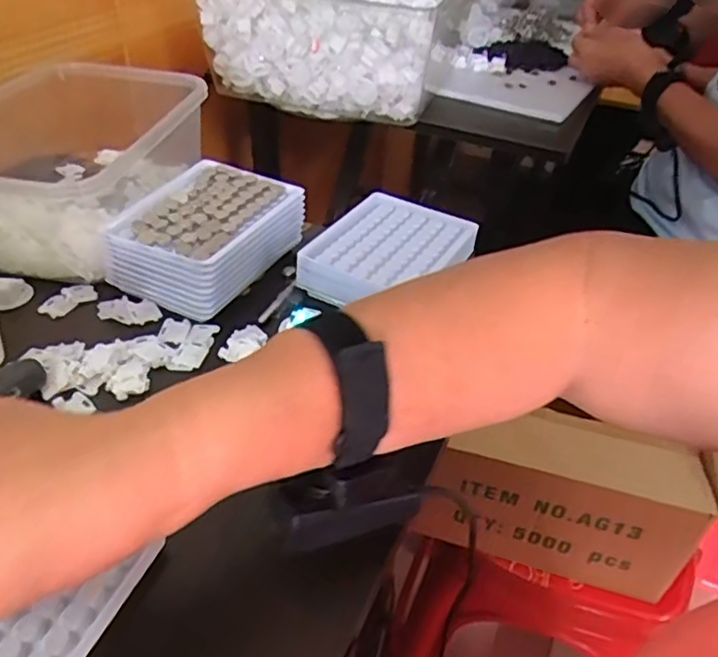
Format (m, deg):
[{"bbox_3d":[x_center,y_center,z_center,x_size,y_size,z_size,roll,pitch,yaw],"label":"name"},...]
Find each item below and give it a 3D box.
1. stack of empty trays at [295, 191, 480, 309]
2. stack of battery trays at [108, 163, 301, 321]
[{"bbox_3d":[0.020,-0.062,0.504,0.102,0.032,0.134,25,43,22],"label":"stack of empty trays"},{"bbox_3d":[-0.117,-0.074,0.492,0.104,0.051,0.129,19,41,17],"label":"stack of battery trays"}]

